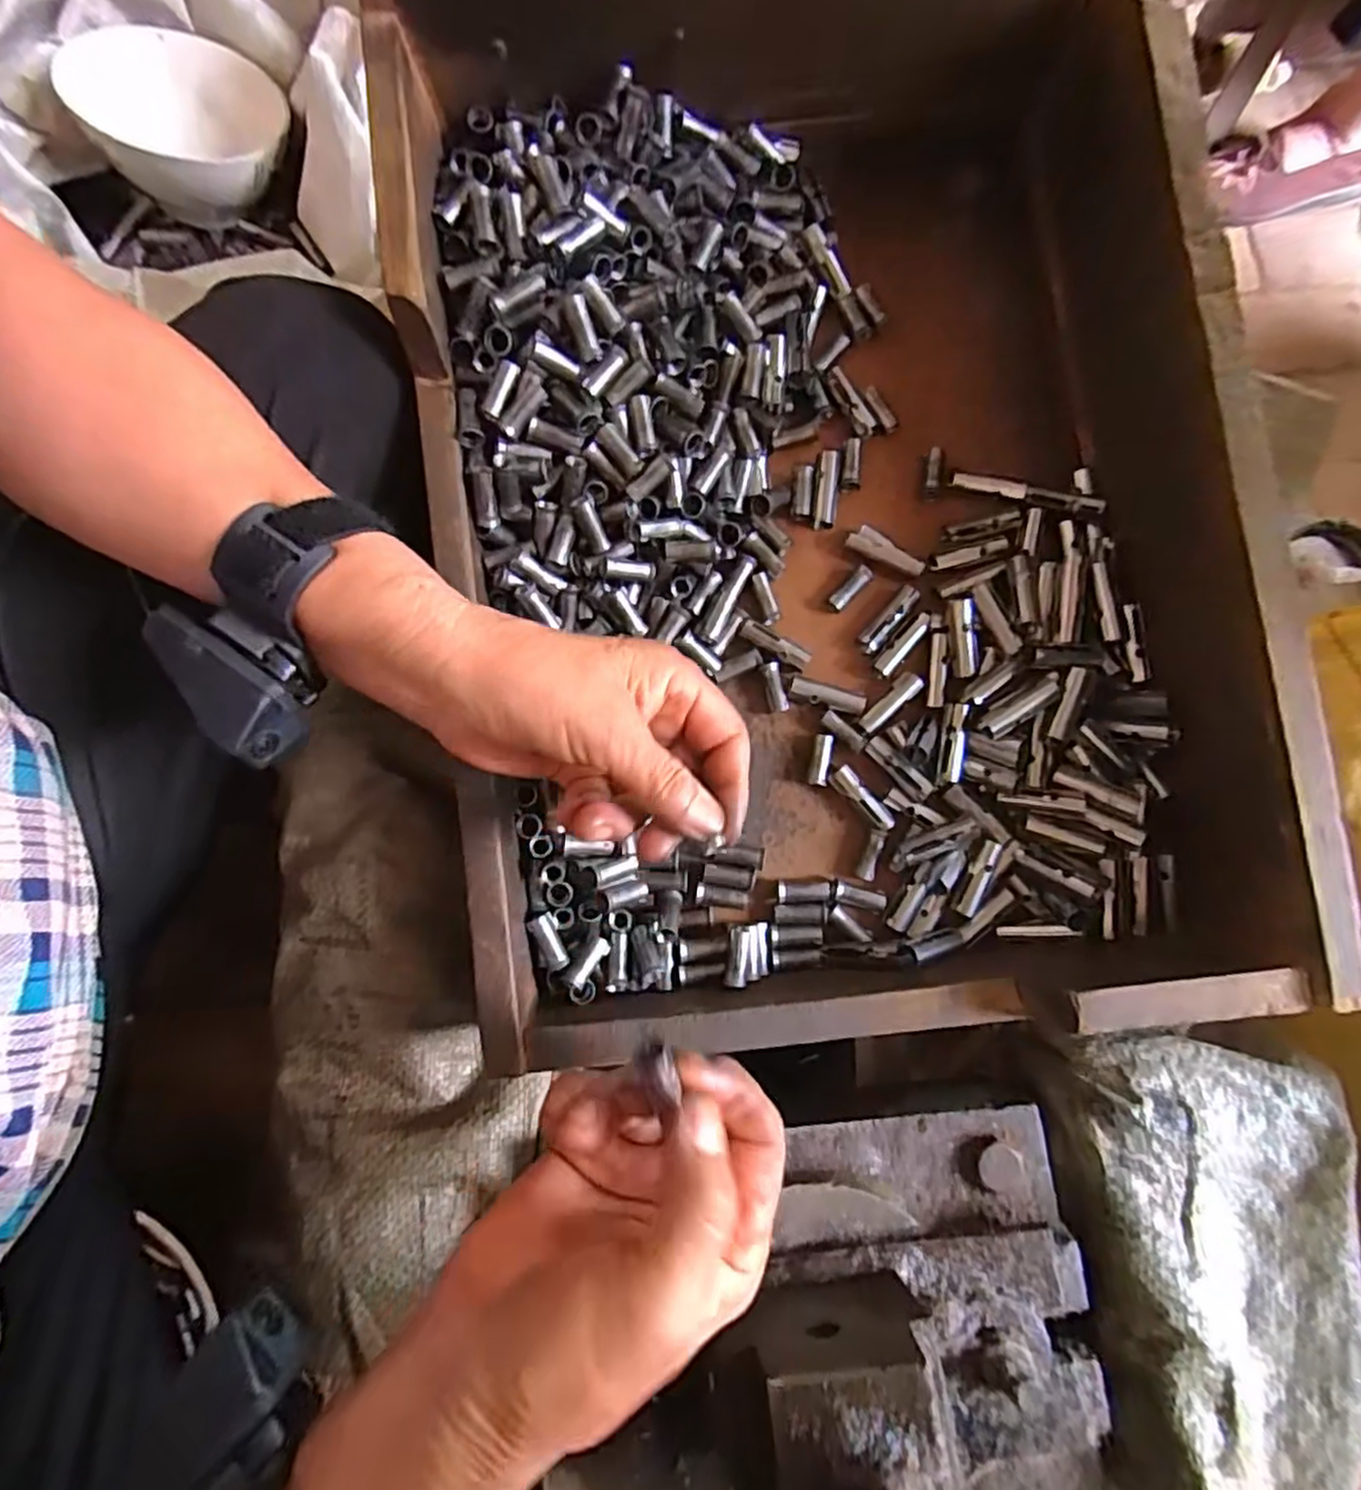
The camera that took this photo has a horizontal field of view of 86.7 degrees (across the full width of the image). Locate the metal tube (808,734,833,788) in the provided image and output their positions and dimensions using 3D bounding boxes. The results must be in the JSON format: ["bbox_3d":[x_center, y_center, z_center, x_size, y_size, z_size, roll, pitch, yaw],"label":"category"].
[{"bbox_3d":[0.068,0.007,0.350,0.009,0.007,0.024,11,78,2],"label":"metal tube"}]

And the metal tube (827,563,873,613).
[{"bbox_3d":[0.084,-0.077,0.359,0.009,0.010,0.027,44,95,8],"label":"metal tube"}]

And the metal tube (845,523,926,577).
[{"bbox_3d":[0.102,-0.096,0.357,0.040,0.007,0.010,32,80,6],"label":"metal tube"}]

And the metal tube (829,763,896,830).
[{"bbox_3d":[0.088,0.026,0.346,0.010,0.007,0.036,-42,82,-8],"label":"metal tube"}]

